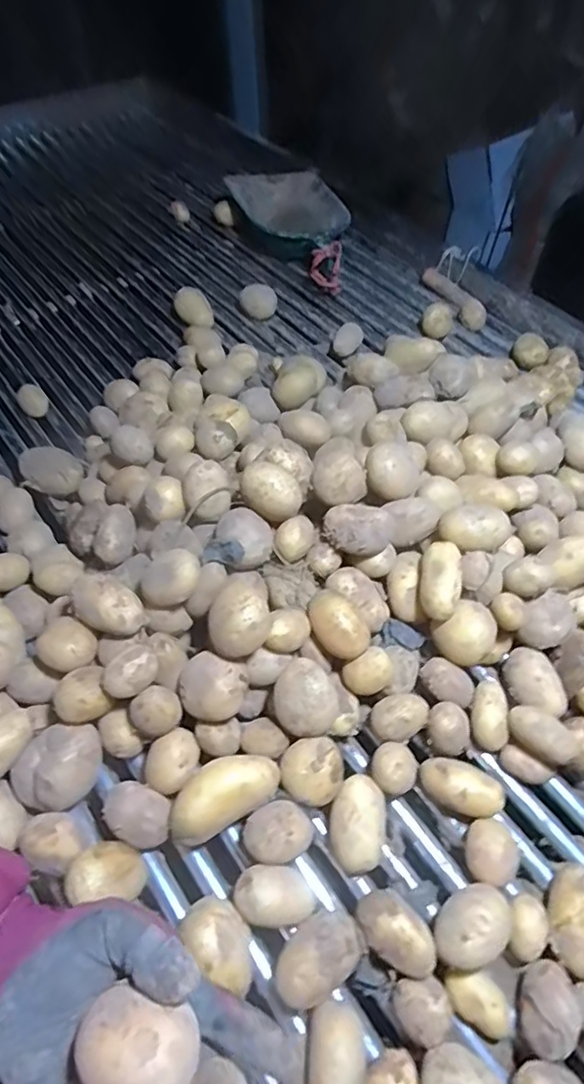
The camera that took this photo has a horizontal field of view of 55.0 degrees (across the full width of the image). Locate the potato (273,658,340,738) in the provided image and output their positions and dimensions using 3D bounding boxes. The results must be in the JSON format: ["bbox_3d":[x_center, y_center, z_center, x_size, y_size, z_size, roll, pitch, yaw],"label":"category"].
[{"bbox_3d":[0.012,0.133,0.471,0.051,0.047,0.053,0,52,0],"label":"potato"}]

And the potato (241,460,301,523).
[{"bbox_3d":[-0.019,-0.048,0.516,0.046,0.041,0.050,0,52,0],"label":"potato"}]

